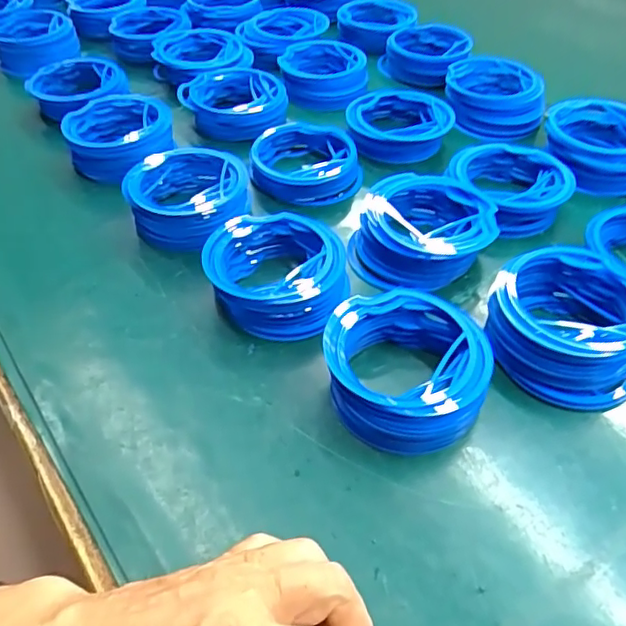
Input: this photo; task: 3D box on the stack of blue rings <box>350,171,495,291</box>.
[{"bbox_3d":[0.087,-0.065,0.469,0.107,0.043,0.103,9,48,9],"label":"stack of blue rings"}]

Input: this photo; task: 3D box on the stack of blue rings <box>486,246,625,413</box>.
[{"bbox_3d":[0.169,0.006,0.392,0.103,0.044,0.106,20,50,19],"label":"stack of blue rings"}]

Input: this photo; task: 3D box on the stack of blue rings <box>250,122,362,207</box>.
[{"bbox_3d":[-0.010,-0.137,0.543,0.098,0.037,0.091,-16,48,-13],"label":"stack of blue rings"}]

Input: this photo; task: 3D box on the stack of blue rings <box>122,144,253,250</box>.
[{"bbox_3d":[-0.106,-0.100,0.498,0.104,0.036,0.101,4,47,5],"label":"stack of blue rings"}]

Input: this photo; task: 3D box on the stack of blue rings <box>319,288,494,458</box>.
[{"bbox_3d":[0.058,0.034,0.373,0.102,0.036,0.105,-2,47,-1],"label":"stack of blue rings"}]

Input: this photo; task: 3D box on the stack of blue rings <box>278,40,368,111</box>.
[{"bbox_3d":[0.010,-0.268,0.659,0.100,0.034,0.095,15,49,15],"label":"stack of blue rings"}]

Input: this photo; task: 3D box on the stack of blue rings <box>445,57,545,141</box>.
[{"bbox_3d":[0.189,-0.225,0.615,0.096,0.047,0.088,1,49,5],"label":"stack of blue rings"}]

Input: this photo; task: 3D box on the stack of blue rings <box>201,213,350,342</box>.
[{"bbox_3d":[-0.026,-0.032,0.431,0.097,0.034,0.097,-3,47,-2],"label":"stack of blue rings"}]

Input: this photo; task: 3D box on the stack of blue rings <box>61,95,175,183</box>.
[{"bbox_3d":[-0.185,-0.168,0.567,0.098,0.041,0.096,-14,48,-12],"label":"stack of blue rings"}]

